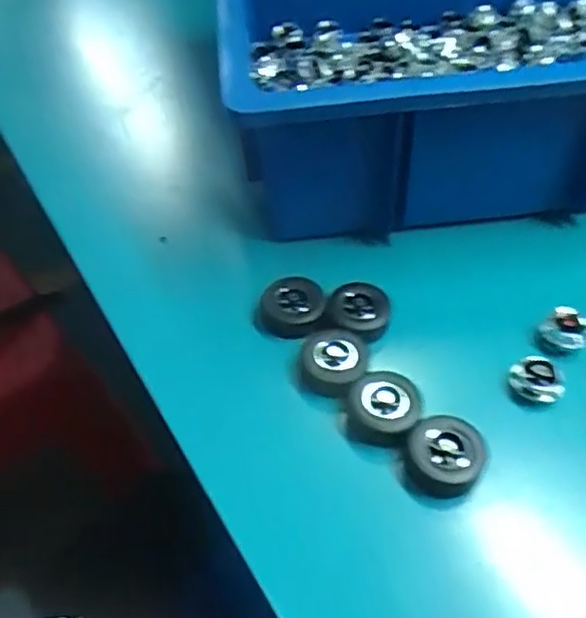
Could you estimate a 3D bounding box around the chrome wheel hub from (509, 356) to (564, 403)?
[{"bbox_3d":[0.130,0.038,0.344,0.027,0.011,0.022,15,51,17],"label":"chrome wheel hub"}]

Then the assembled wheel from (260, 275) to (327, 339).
[{"bbox_3d":[0.000,0.000,0.384,0.037,0.018,0.035,-2,48,3],"label":"assembled wheel"}]

